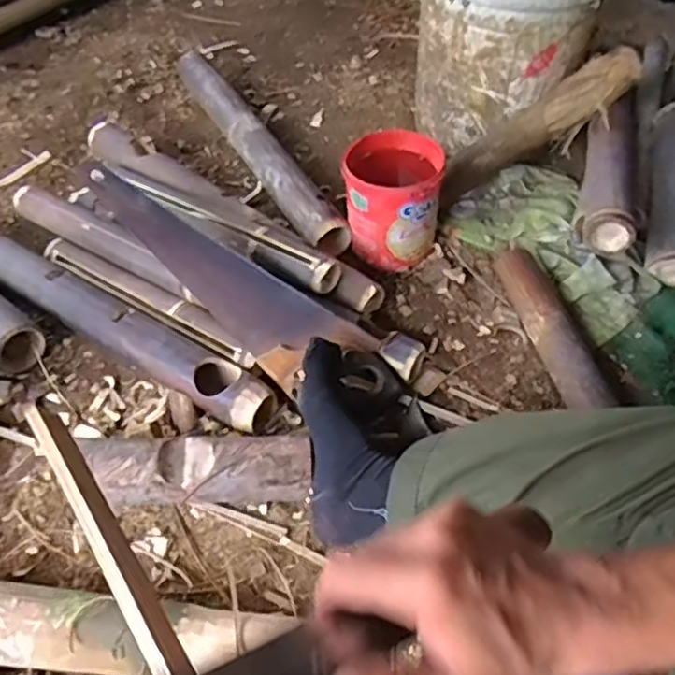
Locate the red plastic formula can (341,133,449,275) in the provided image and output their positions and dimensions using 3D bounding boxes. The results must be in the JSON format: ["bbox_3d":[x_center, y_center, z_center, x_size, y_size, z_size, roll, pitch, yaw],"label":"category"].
[{"bbox_3d":[0.079,-0.200,0.943,0.134,0.160,0.133,1,53,-1],"label":"red plastic formula can"}]

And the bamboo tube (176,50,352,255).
[{"bbox_3d":[-0.154,-0.352,1.115,0.062,0.069,0.603,-23,57,-18],"label":"bamboo tube"}]

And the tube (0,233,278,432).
[{"bbox_3d":[-0.335,-0.036,0.870,0.592,0.069,0.090,31,58,20],"label":"tube"}]

